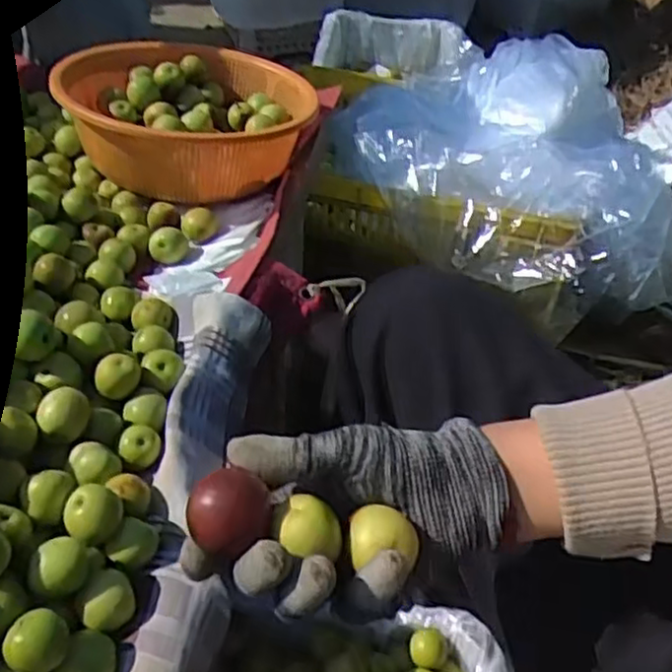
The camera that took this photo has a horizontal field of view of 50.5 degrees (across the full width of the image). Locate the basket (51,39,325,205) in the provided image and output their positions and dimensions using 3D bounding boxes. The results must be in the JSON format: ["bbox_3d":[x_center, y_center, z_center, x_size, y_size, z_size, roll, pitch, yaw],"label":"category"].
[{"bbox_3d":[-0.158,-0.249,0.801,0.258,0.089,0.275,6,43,2],"label":"basket"}]

